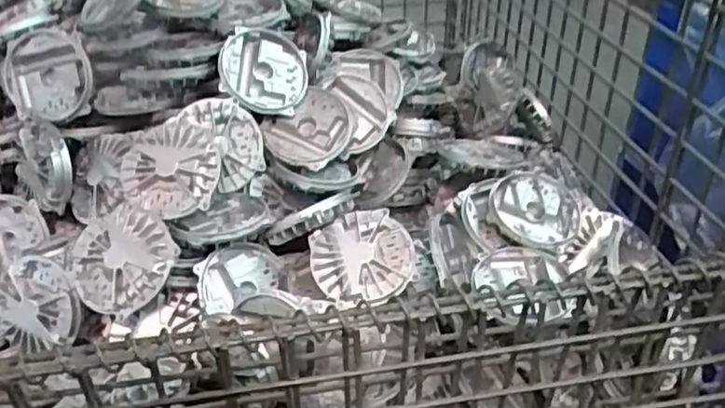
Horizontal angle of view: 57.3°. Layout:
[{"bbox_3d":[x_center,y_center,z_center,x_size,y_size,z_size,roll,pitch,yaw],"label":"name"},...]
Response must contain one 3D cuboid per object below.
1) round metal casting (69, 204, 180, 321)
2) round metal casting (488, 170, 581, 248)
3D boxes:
[{"bbox_3d":[-0.251,0.058,0.685,0.111,0.023,0.107,-6,69,15],"label":"round metal casting"},{"bbox_3d":[0.197,0.008,0.764,0.102,0.023,0.100,3,58,-4],"label":"round metal casting"}]

